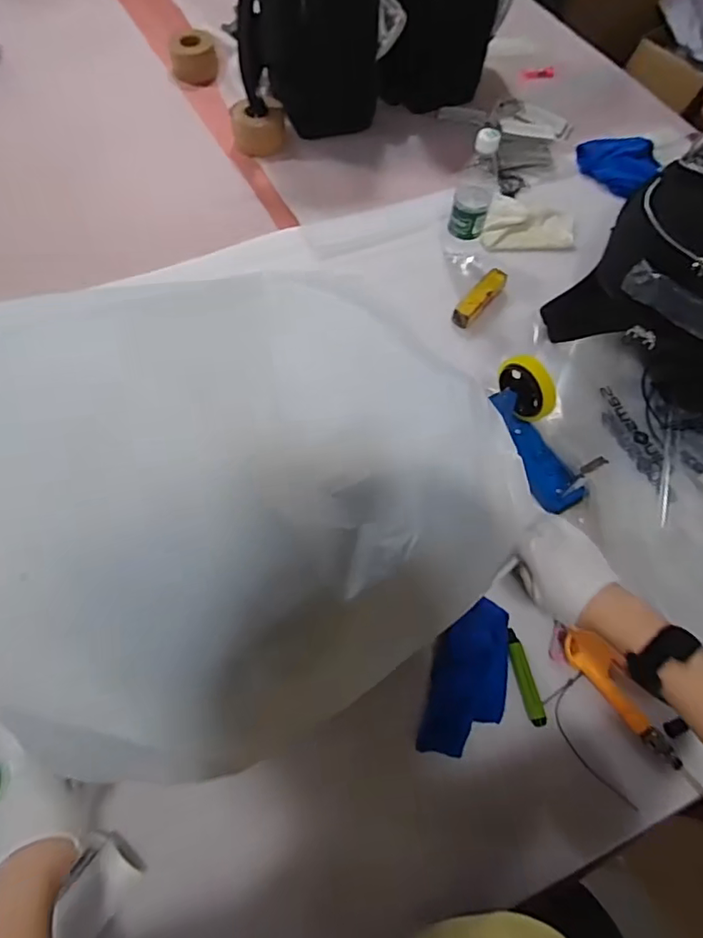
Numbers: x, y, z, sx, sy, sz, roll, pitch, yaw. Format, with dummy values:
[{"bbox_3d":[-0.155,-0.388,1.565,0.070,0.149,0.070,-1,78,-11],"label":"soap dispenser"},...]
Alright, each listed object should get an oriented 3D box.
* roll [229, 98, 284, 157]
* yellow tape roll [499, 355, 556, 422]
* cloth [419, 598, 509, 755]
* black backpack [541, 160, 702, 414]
[{"bbox_3d":[-0.196,-0.726,1.124,0.108,0.064,0.118,1,65,-2],"label":"roll"},{"bbox_3d":[0.243,-0.111,0.738,0.027,0.089,0.095,-29,68,-15],"label":"yellow tape roll"},{"bbox_3d":[0.149,0.249,0.651,0.100,0.043,0.193,13,66,4],"label":"cloth"},{"bbox_3d":[0.521,-0.276,0.815,0.303,0.239,0.278,41,70,15],"label":"black backpack"}]

